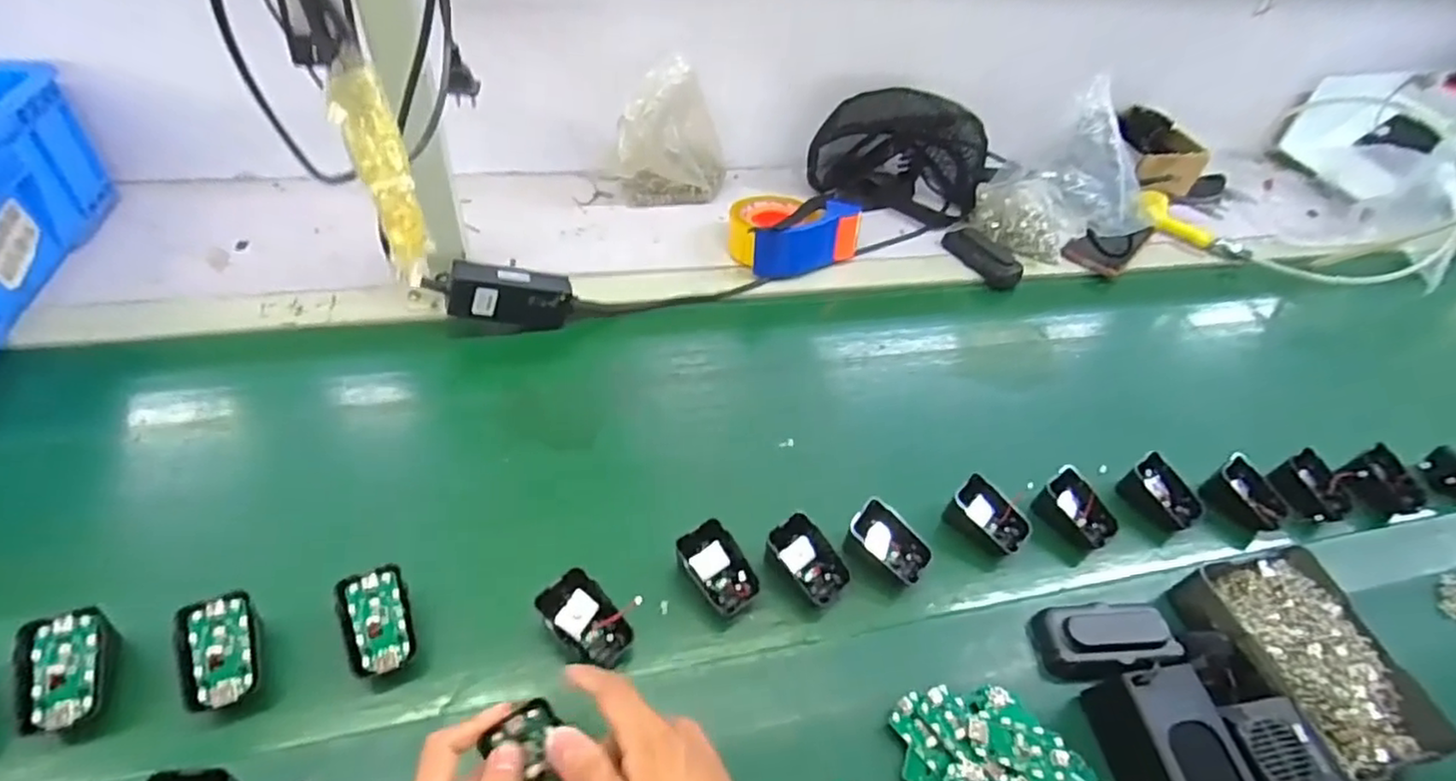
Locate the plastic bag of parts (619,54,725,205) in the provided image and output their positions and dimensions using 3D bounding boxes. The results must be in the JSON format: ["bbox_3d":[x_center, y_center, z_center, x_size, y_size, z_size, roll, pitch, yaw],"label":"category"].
[{"bbox_3d":[-0.072,-0.314,0.848,0.136,0.158,0.092,1,50,-2],"label":"plastic bag of parts"}]

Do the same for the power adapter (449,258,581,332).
[{"bbox_3d":[-0.218,-0.094,0.675,0.117,0.055,0.033,6,45,-32],"label":"power adapter"}]

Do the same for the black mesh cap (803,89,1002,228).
[{"bbox_3d":[0.238,-0.340,0.941,0.245,0.174,0.108,4,50,0],"label":"black mesh cap"}]

